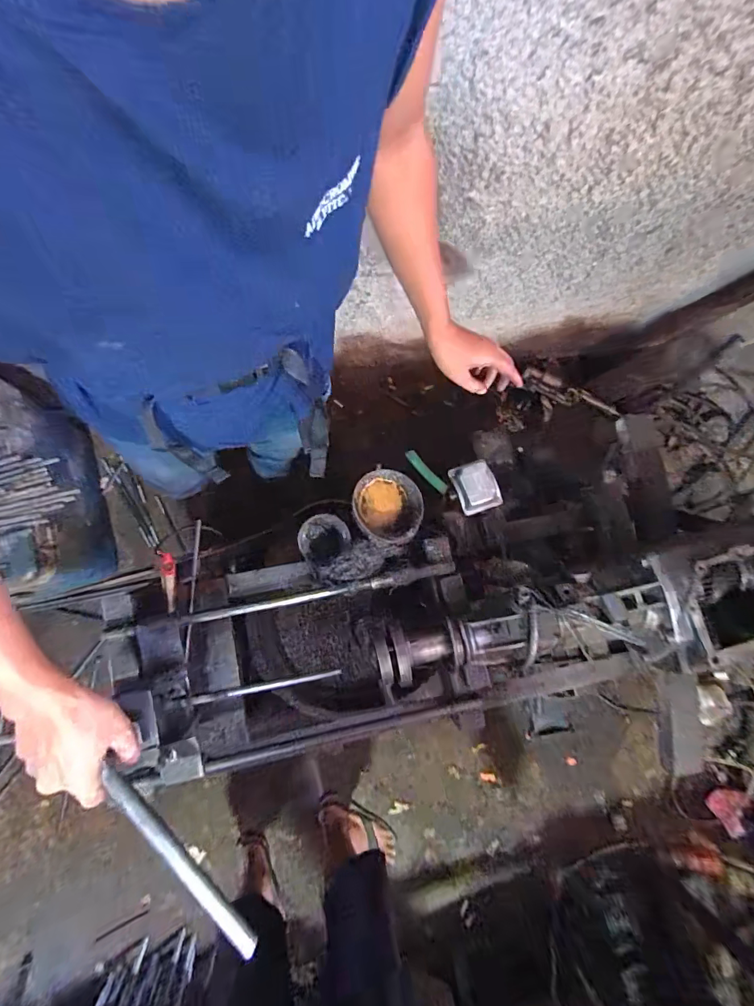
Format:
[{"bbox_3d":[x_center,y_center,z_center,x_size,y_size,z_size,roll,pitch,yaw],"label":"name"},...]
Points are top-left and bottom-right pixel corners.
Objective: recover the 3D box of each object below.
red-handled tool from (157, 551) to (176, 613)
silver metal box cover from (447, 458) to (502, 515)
[{"bbox_3d":[-0.335,0.125,0.700,0.019,0.023,0.097,-10,83,-7],"label":"red-handled tool"},{"bbox_3d":[0.173,-0.029,0.769,0.077,0.023,0.090,-19,85,-8],"label":"silver metal box cover"}]

